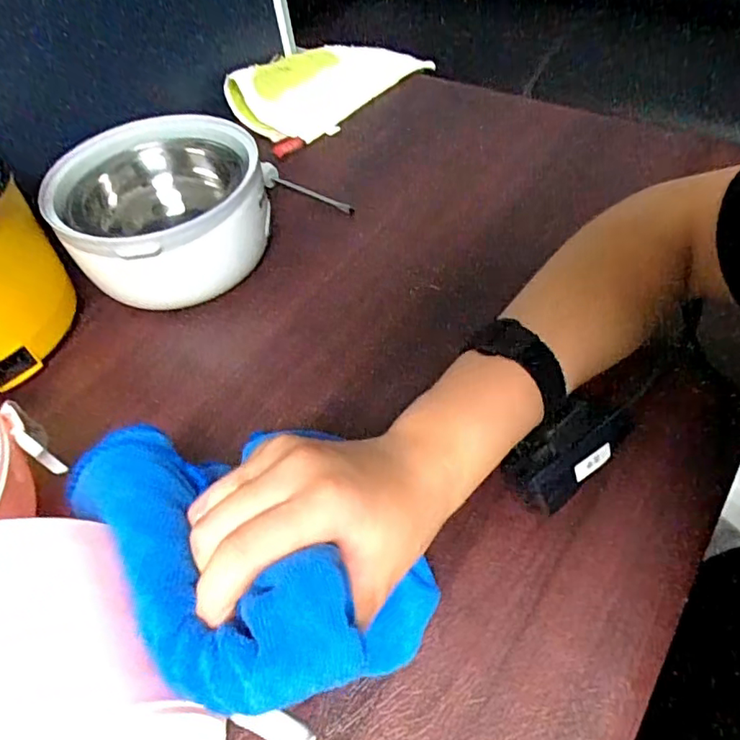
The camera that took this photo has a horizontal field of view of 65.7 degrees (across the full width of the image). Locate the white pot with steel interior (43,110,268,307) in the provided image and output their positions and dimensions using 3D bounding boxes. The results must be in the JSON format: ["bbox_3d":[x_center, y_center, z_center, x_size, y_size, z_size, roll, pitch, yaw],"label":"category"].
[{"bbox_3d":[-0.170,-0.128,0.480,0.158,0.090,0.148,-3,51,4],"label":"white pot with steel interior"}]

